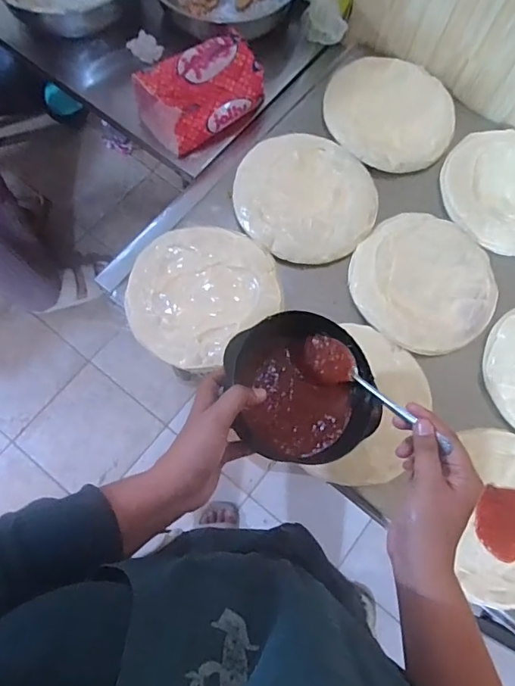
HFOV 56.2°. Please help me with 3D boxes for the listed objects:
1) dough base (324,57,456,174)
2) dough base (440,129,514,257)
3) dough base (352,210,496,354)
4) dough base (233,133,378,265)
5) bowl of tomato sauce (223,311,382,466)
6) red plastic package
[{"bbox_3d":[0.201,-0.351,0.730,0.193,0.023,0.173,13,72,3],"label":"dough base"},{"bbox_3d":[0.377,-0.228,0.717,0.199,0.019,0.197,0,72,-1],"label":"dough base"},{"bbox_3d":[0.229,-0.086,0.661,0.193,0.013,0.193,0,72,-1],"label":"dough base"},{"bbox_3d":[0.069,-0.213,0.691,0.195,0.016,0.201,2,74,-7],"label":"dough base"},{"bbox_3d":[0.046,0.043,0.460,0.140,0.072,0.139,0,72,-1],"label":"bowl of tomato sauce"},{"bbox_3d":[-0.077,-0.379,0.728,0.188,0.097,0.097,-33,75,-11],"label":"red plastic package"}]

